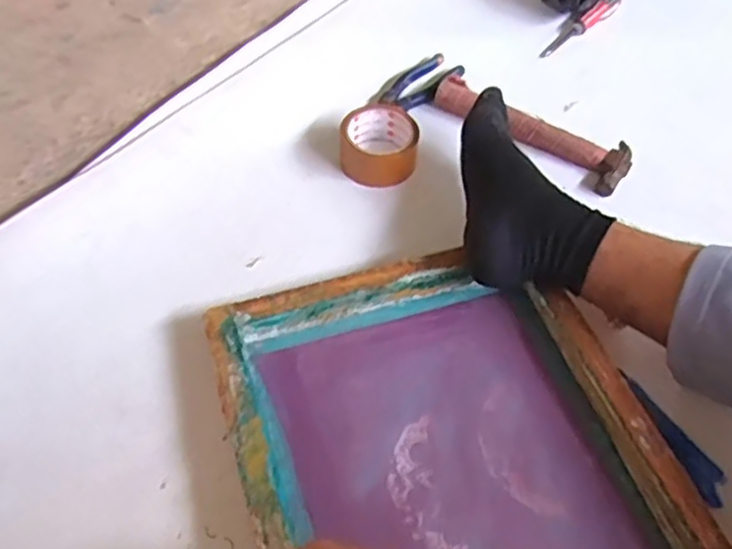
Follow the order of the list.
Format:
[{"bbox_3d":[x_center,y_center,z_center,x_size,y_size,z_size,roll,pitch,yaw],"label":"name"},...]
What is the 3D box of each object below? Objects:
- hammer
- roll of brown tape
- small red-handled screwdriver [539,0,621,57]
[{"bbox_3d":[0.220,-0.198,0.868,0.268,0.031,0.081,31,61,20],"label":"hammer"},{"bbox_3d":[0.017,-0.163,0.828,0.096,0.043,0.099,1,55,1],"label":"roll of brown tape"},{"bbox_3d":[0.328,-0.383,1.012,0.163,0.022,0.037,-41,63,-9],"label":"small red-handled screwdriver"}]

